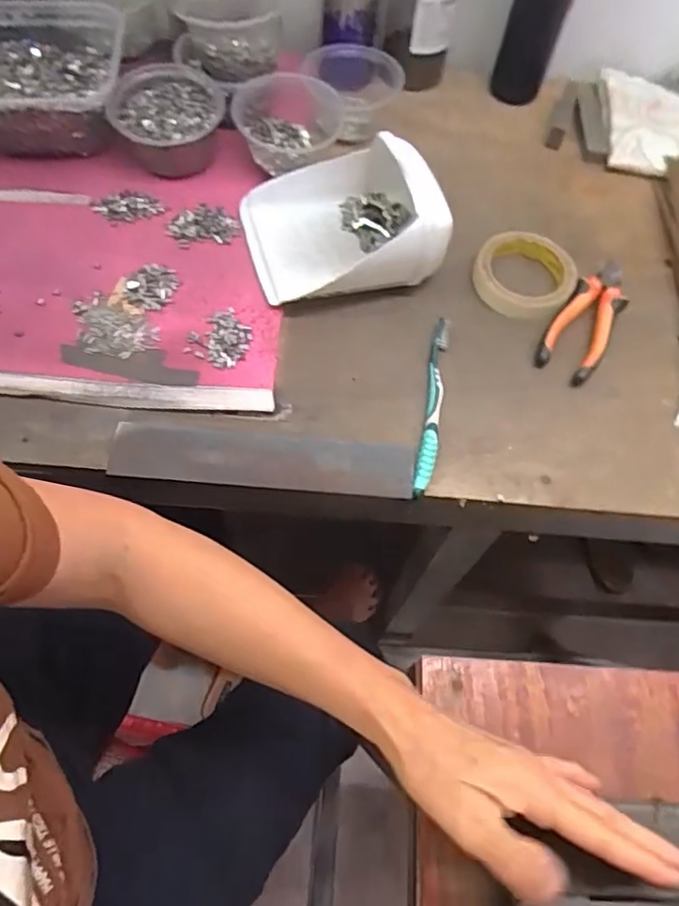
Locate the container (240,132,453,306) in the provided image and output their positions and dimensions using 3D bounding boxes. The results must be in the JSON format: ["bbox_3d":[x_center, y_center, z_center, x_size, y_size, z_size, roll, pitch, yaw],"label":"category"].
[{"bbox_3d":[-0.002,-0.227,0.570,0.167,0.074,0.159,-9,64,-9],"label":"container"}]

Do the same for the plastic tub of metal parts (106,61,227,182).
[{"bbox_3d":[-0.187,-0.358,0.646,0.115,0.065,0.118,2,62,-3],"label":"plastic tub of metal parts"}]

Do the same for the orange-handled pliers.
[{"bbox_3d":[0.237,-0.129,0.579,0.055,0.020,0.133,28,63,11],"label":"orange-handled pliers"}]

